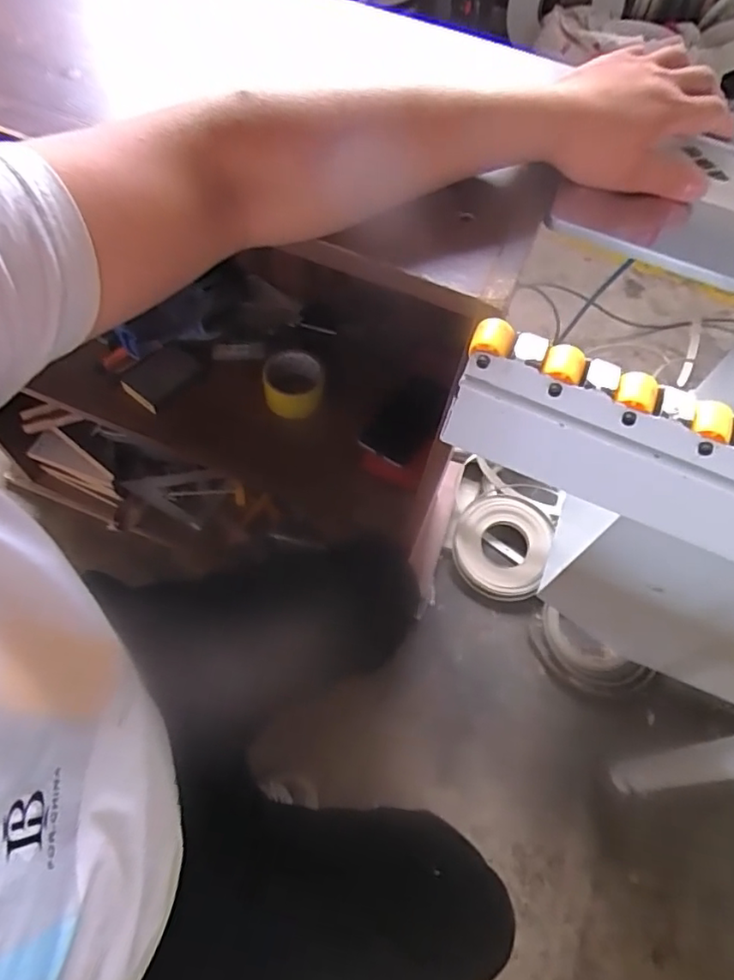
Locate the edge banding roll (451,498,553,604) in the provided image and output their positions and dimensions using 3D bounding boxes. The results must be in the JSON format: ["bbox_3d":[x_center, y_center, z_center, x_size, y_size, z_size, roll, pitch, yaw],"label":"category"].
[{"bbox_3d":[0.299,0.123,1.274,0.205,0.053,0.222,1,63,-2],"label":"edge banding roll"}]

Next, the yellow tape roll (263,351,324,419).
[{"bbox_3d":[-0.105,-0.155,0.837,0.077,0.056,0.083,1,63,-2],"label":"yellow tape roll"}]

